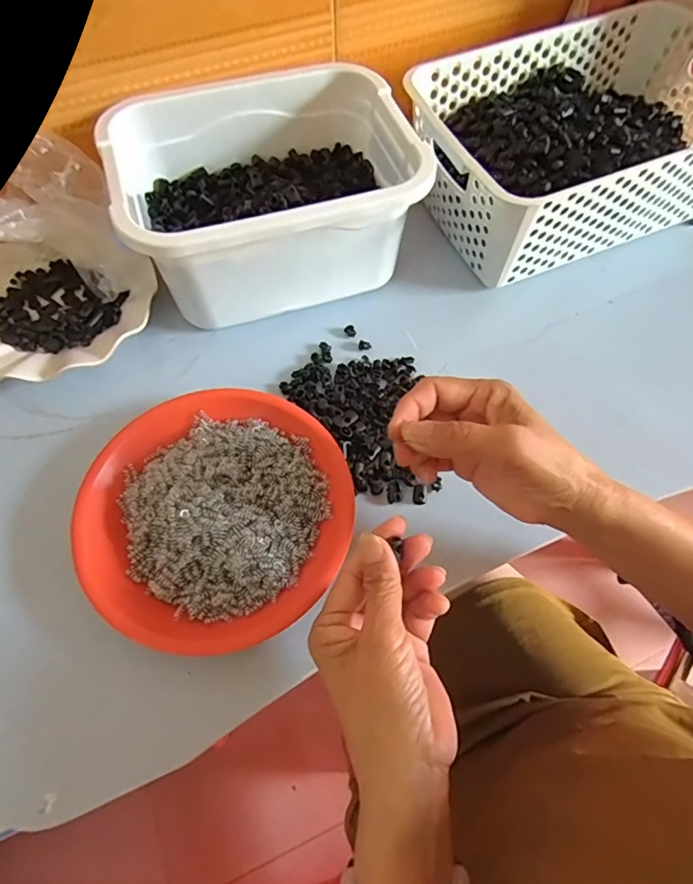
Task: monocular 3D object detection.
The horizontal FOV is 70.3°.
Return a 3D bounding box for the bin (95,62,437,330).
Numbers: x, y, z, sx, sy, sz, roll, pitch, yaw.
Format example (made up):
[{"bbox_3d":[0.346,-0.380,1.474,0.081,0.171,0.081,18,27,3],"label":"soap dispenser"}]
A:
[{"bbox_3d":[-0.069,-0.221,0.449,0.246,0.111,0.186,-17,65,-8],"label":"bin"}]

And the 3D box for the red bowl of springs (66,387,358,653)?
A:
[{"bbox_3d":[-0.097,0.047,0.362,0.196,0.036,0.187,0,64,0],"label":"red bowl of springs"}]

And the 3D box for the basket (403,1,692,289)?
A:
[{"bbox_3d":[0.225,-0.293,0.486,0.305,0.108,0.202,-20,66,-9],"label":"basket"}]

